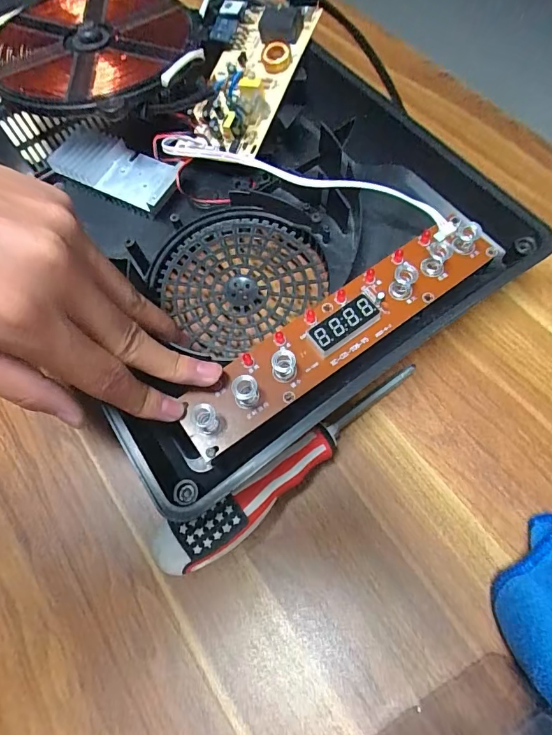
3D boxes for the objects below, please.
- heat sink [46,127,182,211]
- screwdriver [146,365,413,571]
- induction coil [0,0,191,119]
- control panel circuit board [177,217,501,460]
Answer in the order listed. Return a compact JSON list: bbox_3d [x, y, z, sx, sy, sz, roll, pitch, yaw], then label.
[{"bbox_3d":[-0.120,-0.151,0.317,0.096,0.020,0.042,21,71,11],"label":"heat sink"},{"bbox_3d":[0.016,0.056,0.239,0.175,0.038,0.026,-32,71,-9],"label":"screwdriver"},{"bbox_3d":[-0.147,-0.252,0.318,0.157,0.026,0.166,-1,69,3],"label":"induction coil"},{"bbox_3d":[0.037,-0.024,0.232,0.203,0.018,0.040,-35,71,-10],"label":"control panel circuit board"}]

